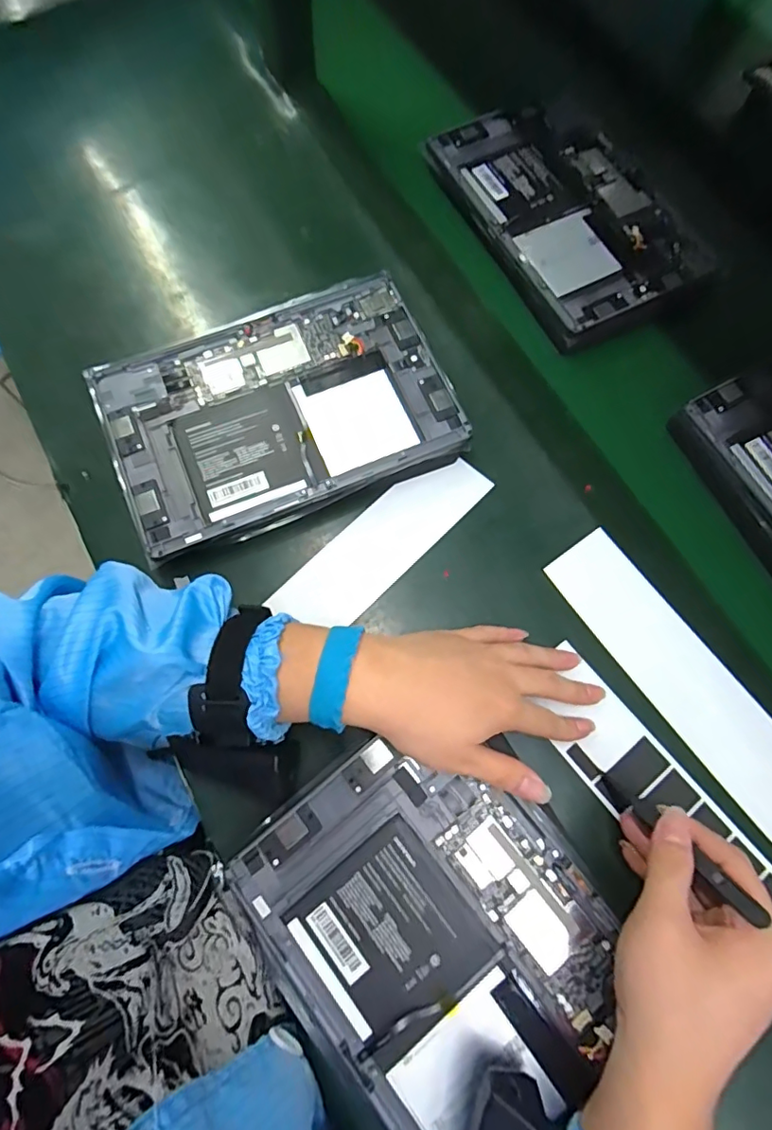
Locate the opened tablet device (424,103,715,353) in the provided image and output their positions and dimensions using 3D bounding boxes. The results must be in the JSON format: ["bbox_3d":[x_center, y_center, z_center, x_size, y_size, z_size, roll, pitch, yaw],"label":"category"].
[{"bbox_3d":[0.159,-0.319,0.482,0.157,0.015,0.249,-27,75,-6],"label":"opened tablet device"}]

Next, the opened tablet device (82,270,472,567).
[{"bbox_3d":[-0.082,-0.121,0.413,0.252,0.009,0.174,-22,75,-7],"label":"opened tablet device"}]

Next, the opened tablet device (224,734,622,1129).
[{"bbox_3d":[0.032,0.211,0.314,0.166,0.012,0.209,-40,76,-9],"label":"opened tablet device"}]

